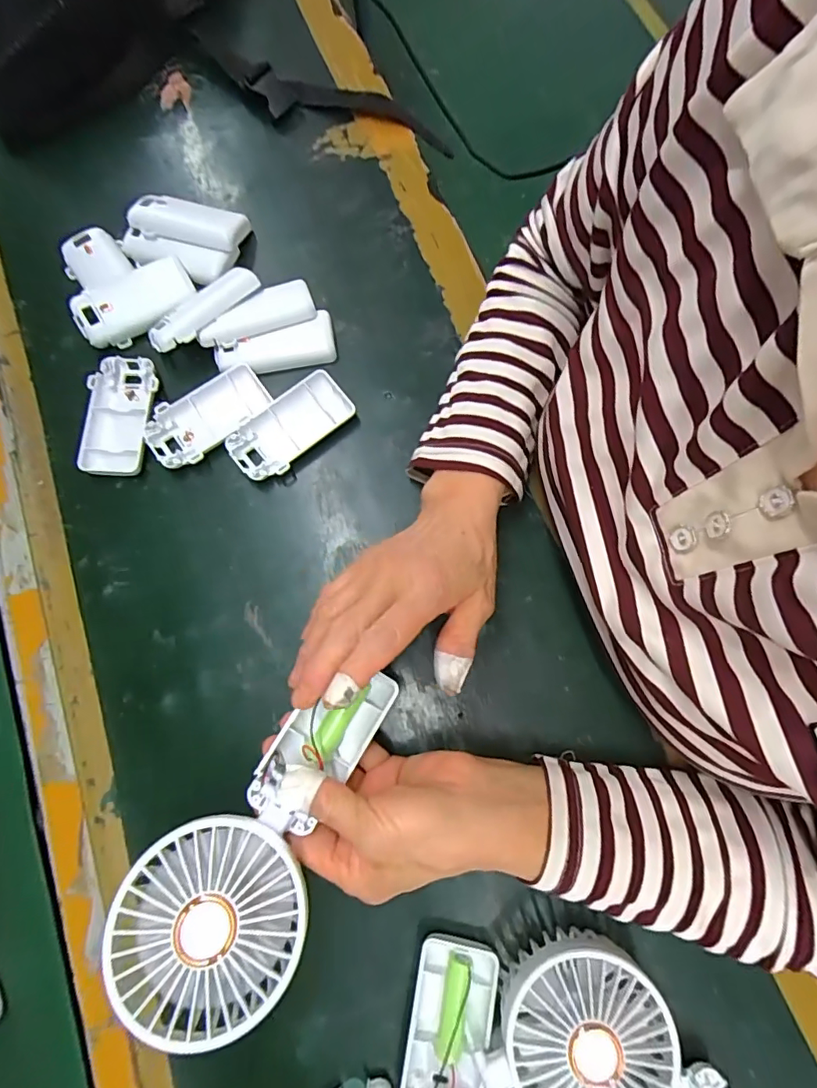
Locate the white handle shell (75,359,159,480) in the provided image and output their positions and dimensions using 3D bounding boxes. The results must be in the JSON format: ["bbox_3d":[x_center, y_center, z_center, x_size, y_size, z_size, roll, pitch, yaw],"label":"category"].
[{"bbox_3d":[-0.218,-0.098,0.388,0.049,0.015,0.094,3,76,2],"label":"white handle shell"}]

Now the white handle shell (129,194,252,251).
[{"bbox_3d":[-0.183,-0.265,0.423,0.093,0.019,0.038,12,77,4],"label":"white handle shell"}]

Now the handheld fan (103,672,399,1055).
[{"bbox_3d":[-0.069,0.147,0.265,0.079,0.035,0.176,31,62,9],"label":"handheld fan"}]

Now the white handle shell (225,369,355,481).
[{"bbox_3d":[-0.089,-0.088,0.381,0.094,0.016,0.048,-39,78,-8],"label":"white handle shell"}]

